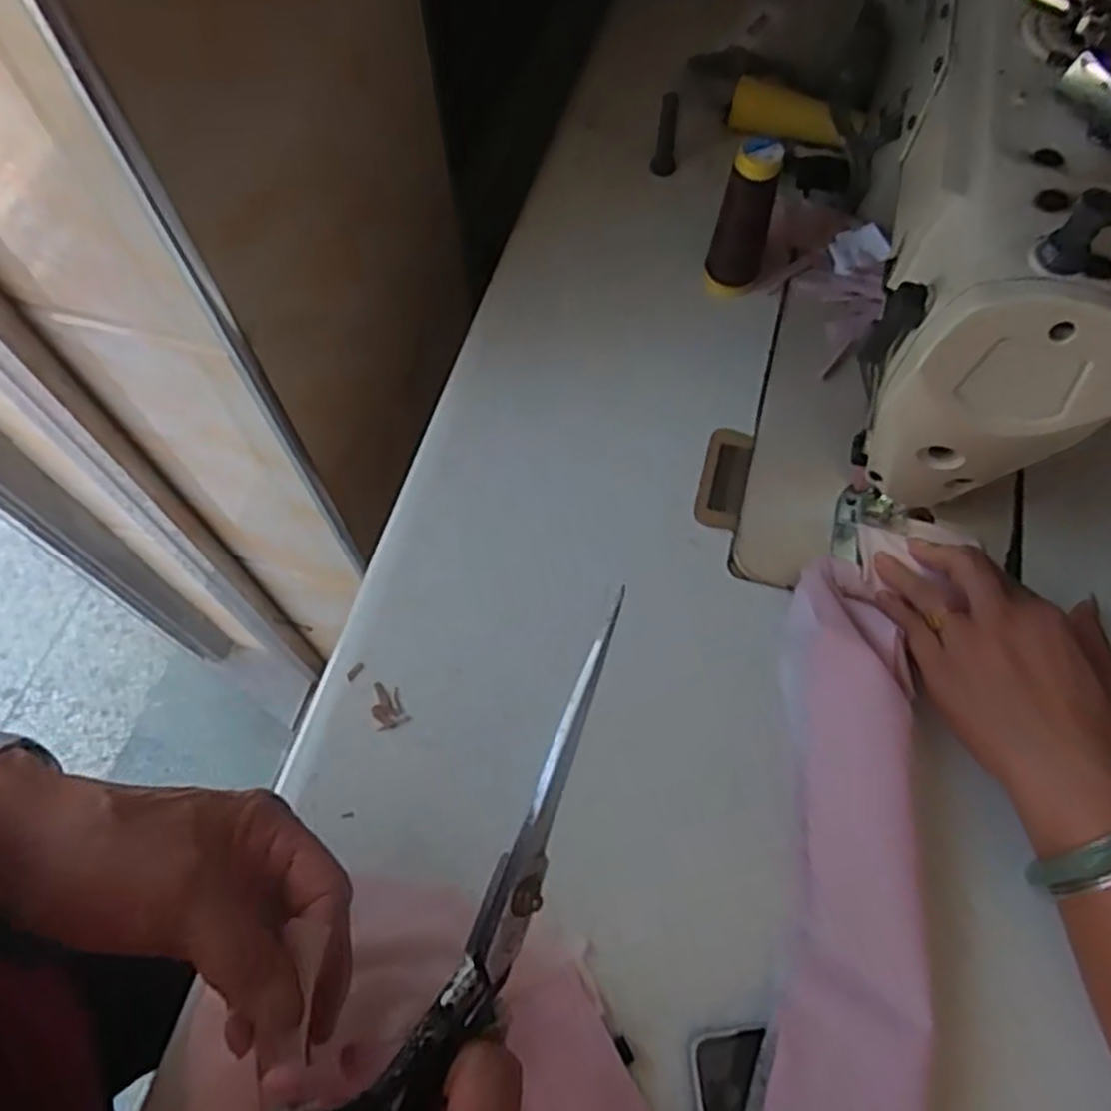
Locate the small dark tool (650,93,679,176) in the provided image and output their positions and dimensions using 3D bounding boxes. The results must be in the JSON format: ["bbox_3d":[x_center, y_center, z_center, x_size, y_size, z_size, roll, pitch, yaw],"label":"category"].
[{"bbox_3d":[0.091,-0.340,0.638,0.019,0.070,0.020,8,64,6],"label":"small dark tool"}]

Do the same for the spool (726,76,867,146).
[{"bbox_3d":[0.195,-0.354,0.639,0.106,0.031,0.032,23,67,12],"label":"spool"}]

